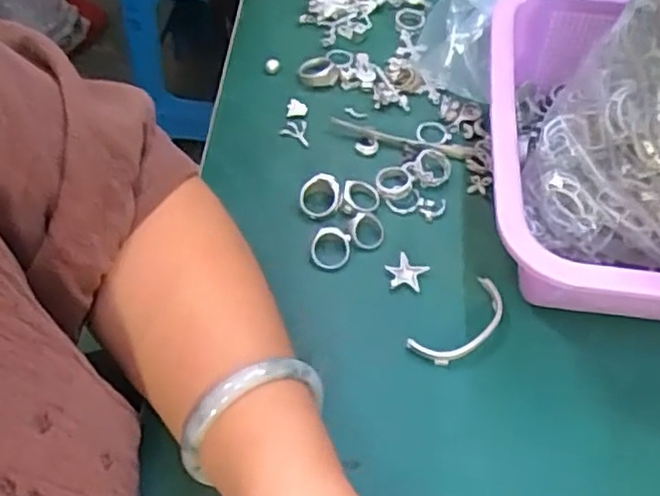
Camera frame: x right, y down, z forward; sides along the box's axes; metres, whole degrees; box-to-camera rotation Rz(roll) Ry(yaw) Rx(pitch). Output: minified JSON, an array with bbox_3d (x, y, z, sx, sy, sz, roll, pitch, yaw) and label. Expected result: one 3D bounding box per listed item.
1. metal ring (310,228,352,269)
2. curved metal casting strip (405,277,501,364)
[{"bbox_3d":[0.000,-0.001,0.396,0.023,0.006,0.025,1,57,-1],"label":"metal ring"},{"bbox_3d":[0.075,0.043,0.373,0.065,0.005,0.027,-37,65,-22],"label":"curved metal casting strip"}]

